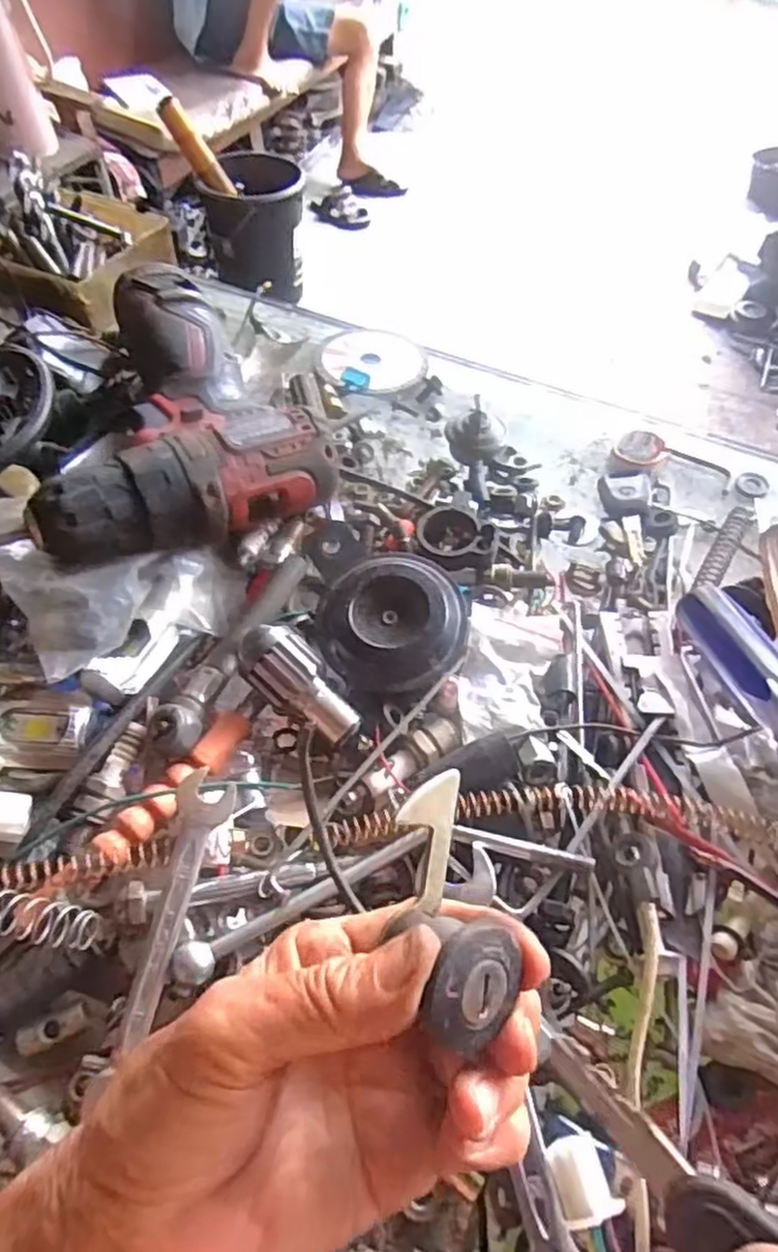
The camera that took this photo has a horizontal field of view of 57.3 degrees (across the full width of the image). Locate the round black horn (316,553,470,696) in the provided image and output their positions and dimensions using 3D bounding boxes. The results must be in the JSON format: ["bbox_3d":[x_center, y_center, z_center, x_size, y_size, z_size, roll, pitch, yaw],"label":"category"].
[{"bbox_3d":[0.001,-0.001,0.327,0.067,0.029,0.061,0,56,-1],"label":"round black horn"}]

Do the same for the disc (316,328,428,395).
[{"bbox_3d":[-0.011,-0.182,0.483,0.073,0.004,0.078,3,49,-4],"label":"disc"}]

